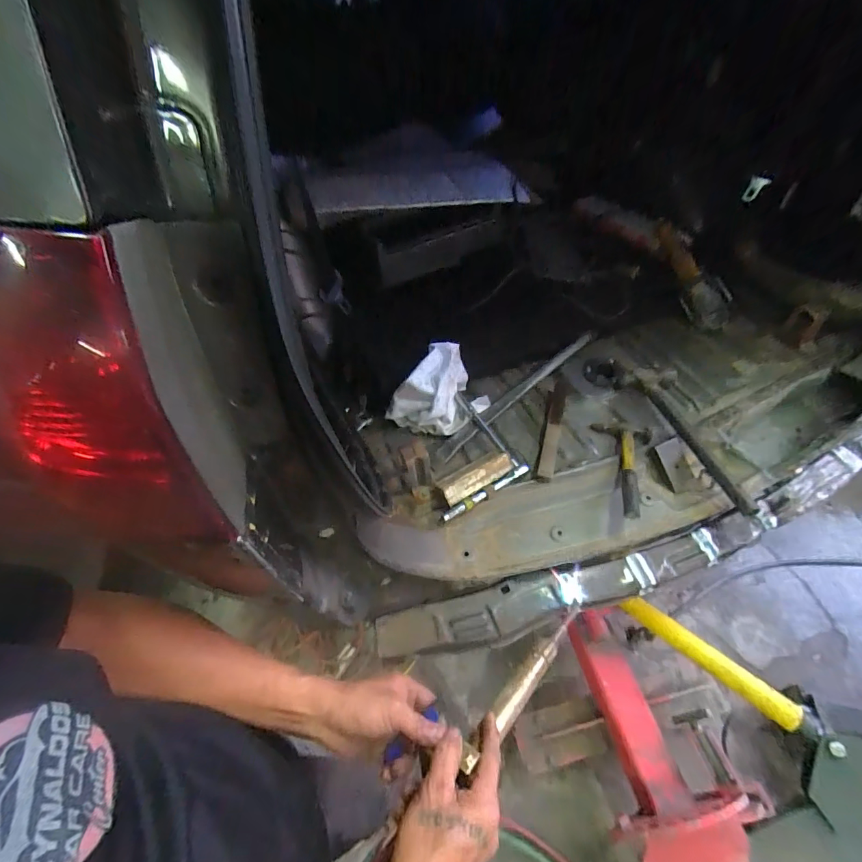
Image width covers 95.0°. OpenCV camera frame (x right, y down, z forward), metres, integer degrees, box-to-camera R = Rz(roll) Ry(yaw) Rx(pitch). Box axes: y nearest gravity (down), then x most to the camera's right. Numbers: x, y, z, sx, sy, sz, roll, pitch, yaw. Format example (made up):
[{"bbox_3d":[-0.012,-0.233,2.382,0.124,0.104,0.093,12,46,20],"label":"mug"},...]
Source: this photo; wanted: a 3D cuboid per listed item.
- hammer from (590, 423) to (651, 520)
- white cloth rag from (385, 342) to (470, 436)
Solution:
[{"bbox_3d":[0.356,0.061,0.722,0.104,0.030,0.250,14,38,11],"label":"hammer"},{"bbox_3d":[0.008,-0.102,0.842,0.167,0.106,0.188,7,51,11],"label":"white cloth rag"}]

